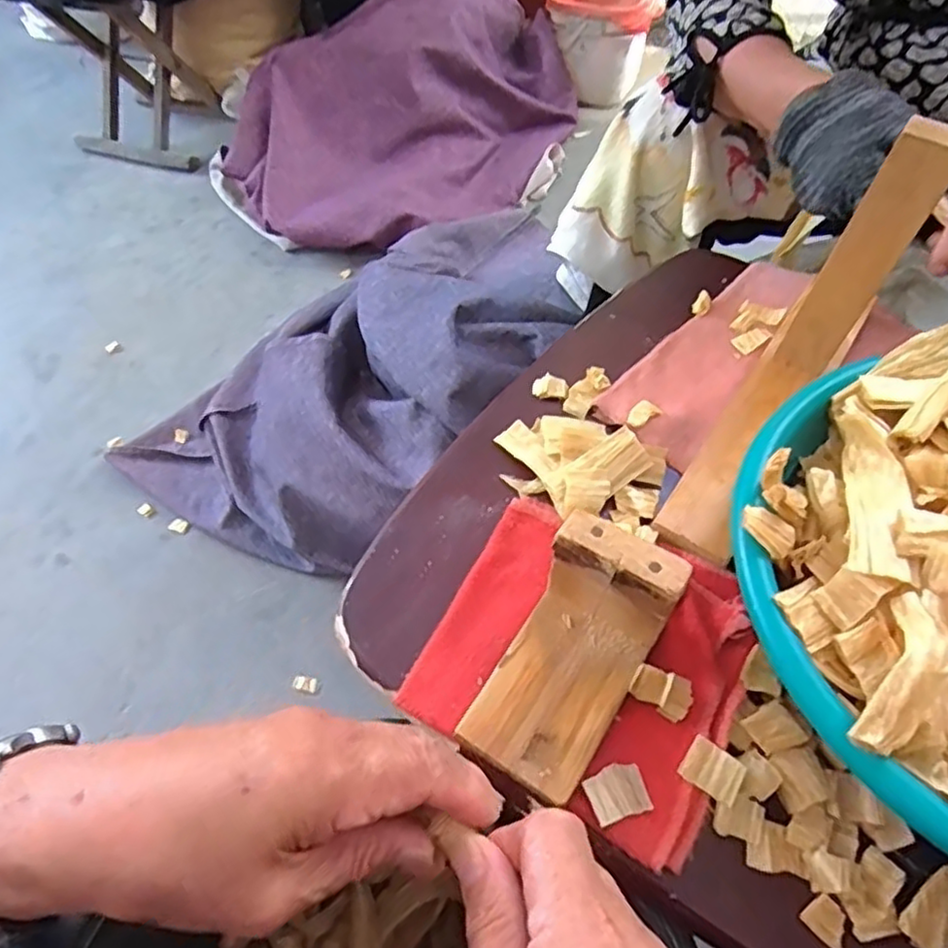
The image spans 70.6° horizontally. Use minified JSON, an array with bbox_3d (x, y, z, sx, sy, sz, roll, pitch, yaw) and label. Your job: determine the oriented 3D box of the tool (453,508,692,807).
[{"bbox_3d":[0.044,0.085,0.309,0.064,0.070,0.107,26,61,20],"label":"tool"}]

